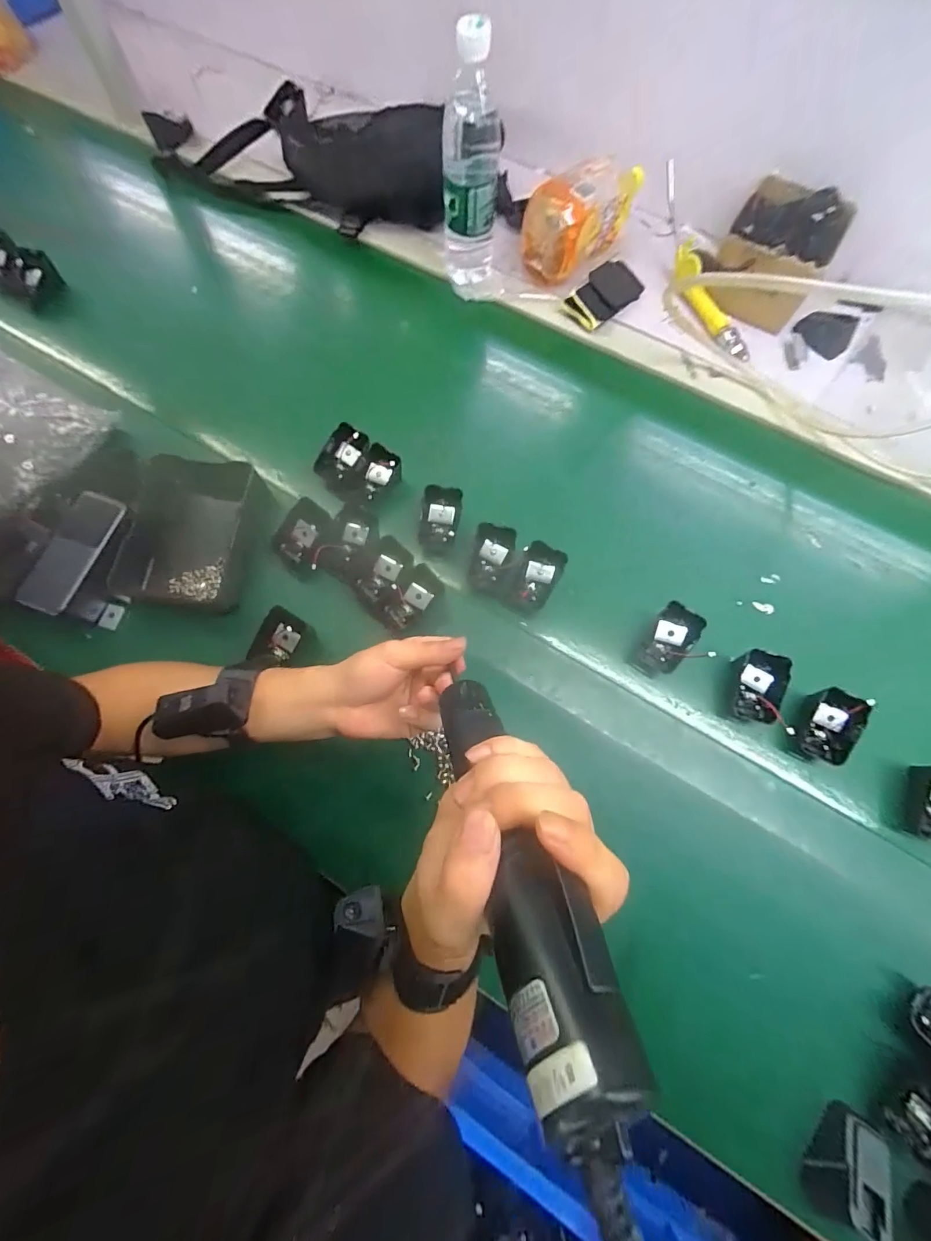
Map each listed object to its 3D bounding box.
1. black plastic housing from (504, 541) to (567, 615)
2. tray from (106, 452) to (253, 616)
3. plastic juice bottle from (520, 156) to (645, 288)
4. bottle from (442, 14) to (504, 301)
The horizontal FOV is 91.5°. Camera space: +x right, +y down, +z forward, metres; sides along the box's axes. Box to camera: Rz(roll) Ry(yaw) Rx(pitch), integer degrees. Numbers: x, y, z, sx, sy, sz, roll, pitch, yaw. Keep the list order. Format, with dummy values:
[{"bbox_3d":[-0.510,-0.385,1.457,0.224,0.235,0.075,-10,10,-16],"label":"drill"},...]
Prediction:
[{"bbox_3d":[0.075,-0.044,0.489,0.046,0.016,0.078,28,104,7],"label":"black plastic housing"},{"bbox_3d":[-0.306,-0.094,0.491,0.124,0.049,0.156,5,71,1],"label":"tray"},{"bbox_3d":[0.152,-0.543,0.610,0.091,0.097,0.157,41,75,12],"label":"plastic juice bottle"},{"bbox_3d":[0.010,-0.524,0.537,0.073,0.215,0.079,-2,71,-2],"label":"bottle"}]

